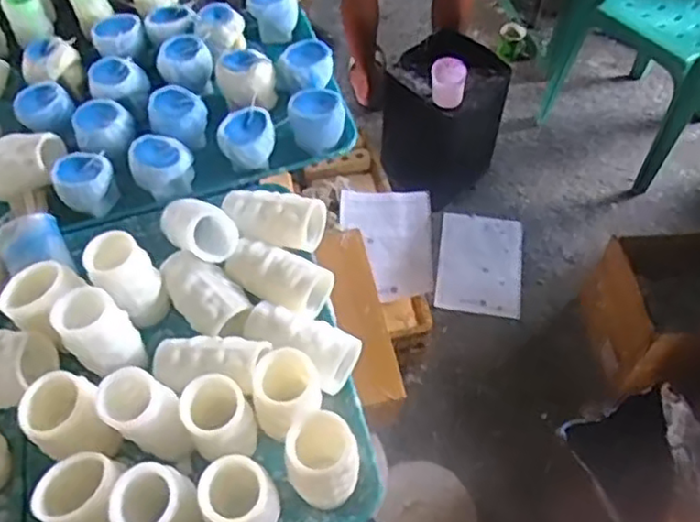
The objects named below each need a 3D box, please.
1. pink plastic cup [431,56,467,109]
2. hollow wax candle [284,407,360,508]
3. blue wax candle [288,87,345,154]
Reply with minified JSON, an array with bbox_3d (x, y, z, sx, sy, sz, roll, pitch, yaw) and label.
[{"bbox_3d":[0.215,-0.393,1.457,0.075,0.080,0.075,-1,57,1],"label":"pink plastic cup"},{"bbox_3d":[-0.025,0.188,0.623,0.059,0.088,0.064,-1,57,1],"label":"hollow wax candle"},{"bbox_3d":[-0.044,-0.190,0.889,0.073,0.055,0.065,-11,57,-5],"label":"blue wax candle"}]

